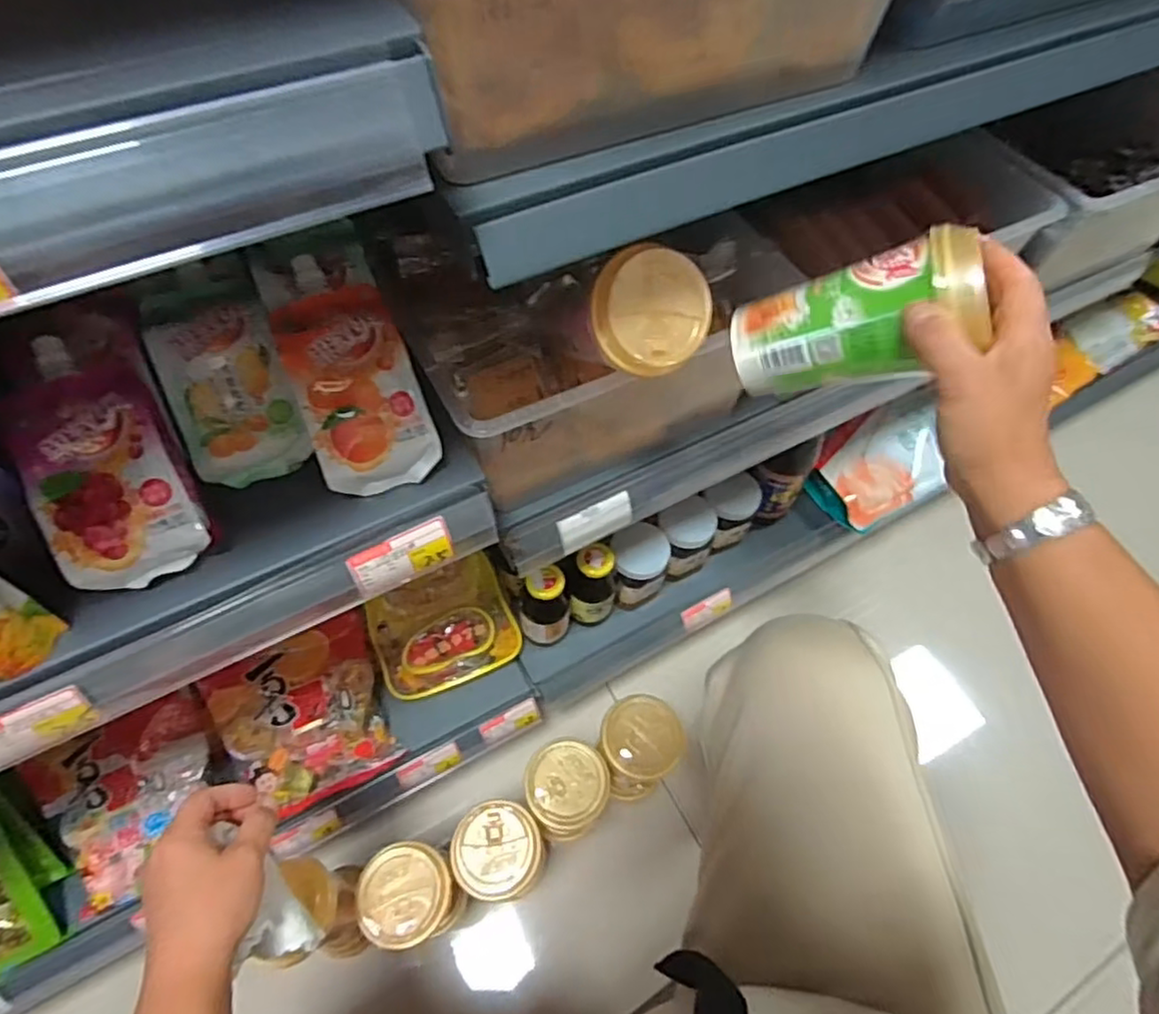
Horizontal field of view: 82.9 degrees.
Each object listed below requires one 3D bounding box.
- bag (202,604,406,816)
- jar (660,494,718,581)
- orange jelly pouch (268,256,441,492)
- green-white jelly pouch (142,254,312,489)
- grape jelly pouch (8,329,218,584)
[{"bbox_3d":[-0.293,0.223,0.719,0.172,0.045,0.187,-26,91,-18],"label":"bag"},{"bbox_3d":[0.134,0.038,0.828,0.066,0.079,0.066,-14,61,-11],"label":"jar"},{"bbox_3d":[-0.158,-0.092,0.456,0.078,0.031,0.160,-20,89,-17],"label":"orange jelly pouch"},{"bbox_3d":[-0.245,-0.097,0.456,0.077,0.033,0.157,-17,90,-13],"label":"green-white jelly pouch"},{"bbox_3d":[-0.303,-0.030,0.419,0.080,0.038,0.160,-24,88,-13],"label":"grape jelly pouch"}]

